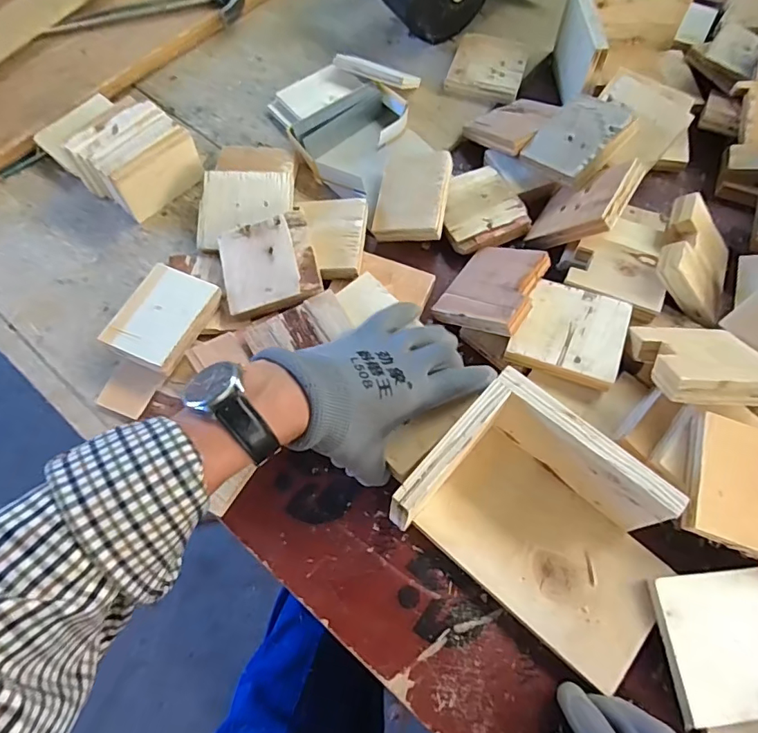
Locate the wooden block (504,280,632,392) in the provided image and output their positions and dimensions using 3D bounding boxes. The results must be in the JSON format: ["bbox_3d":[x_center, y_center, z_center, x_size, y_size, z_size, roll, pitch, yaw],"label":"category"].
[{"bbox_3d":[0.167,-0.030,0.437,0.087,0.020,0.087,23,69,8],"label":"wooden block"}]

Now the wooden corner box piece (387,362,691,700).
[{"bbox_3d":[0.123,0.112,0.350,0.187,0.083,0.117,39,72,14],"label":"wooden corner box piece"}]

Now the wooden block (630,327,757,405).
[{"bbox_3d":[0.256,-0.004,0.395,0.086,0.022,0.086,-1,33,0],"label":"wooden block"}]

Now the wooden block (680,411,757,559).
[{"bbox_3d":[0.268,0.088,0.360,0.090,0.012,0.090,20,71,-2],"label":"wooden block"}]

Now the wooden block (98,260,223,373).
[{"bbox_3d":[-0.192,-0.045,0.446,0.069,0.012,0.093,22,68,8],"label":"wooden block"}]

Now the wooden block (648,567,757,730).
[{"bbox_3d":[0.244,0.192,0.348,0.089,0.013,0.088,-5,67,-3],"label":"wooden block"}]

